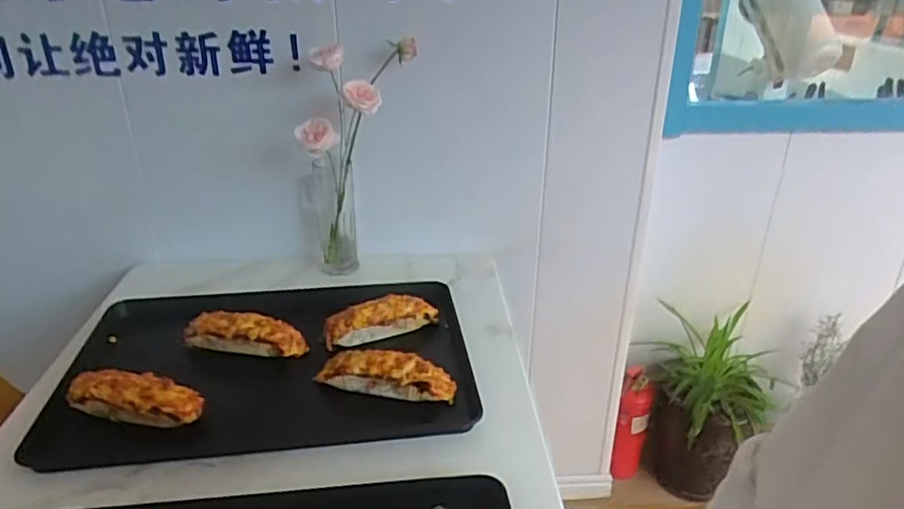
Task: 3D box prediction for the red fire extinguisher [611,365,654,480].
[{"bbox_3d":[0.485,0.459,1.705,0.072,0.332,0.088,15,30,26],"label":"red fire extinguisher"}]

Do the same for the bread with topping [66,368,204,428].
[{"bbox_3d":[-0.451,0.202,0.904,0.196,0.055,0.059,3,27,5],"label":"bread with topping"}]

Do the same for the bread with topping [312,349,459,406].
[{"bbox_3d":[-0.101,0.180,0.958,0.216,0.064,0.046,7,27,12],"label":"bread with topping"}]

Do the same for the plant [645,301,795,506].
[{"bbox_3d":[0.667,0.396,1.651,0.301,0.438,0.260,10,28,18],"label":"plant"}]

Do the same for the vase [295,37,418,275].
[{"bbox_3d":[-0.183,-0.172,1.256,0.224,0.454,0.120,0,27,-1],"label":"vase"}]

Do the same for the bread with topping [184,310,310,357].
[{"bbox_3d":[-0.343,0.135,1.057,0.206,0.068,0.050,6,27,10],"label":"bread with topping"}]

